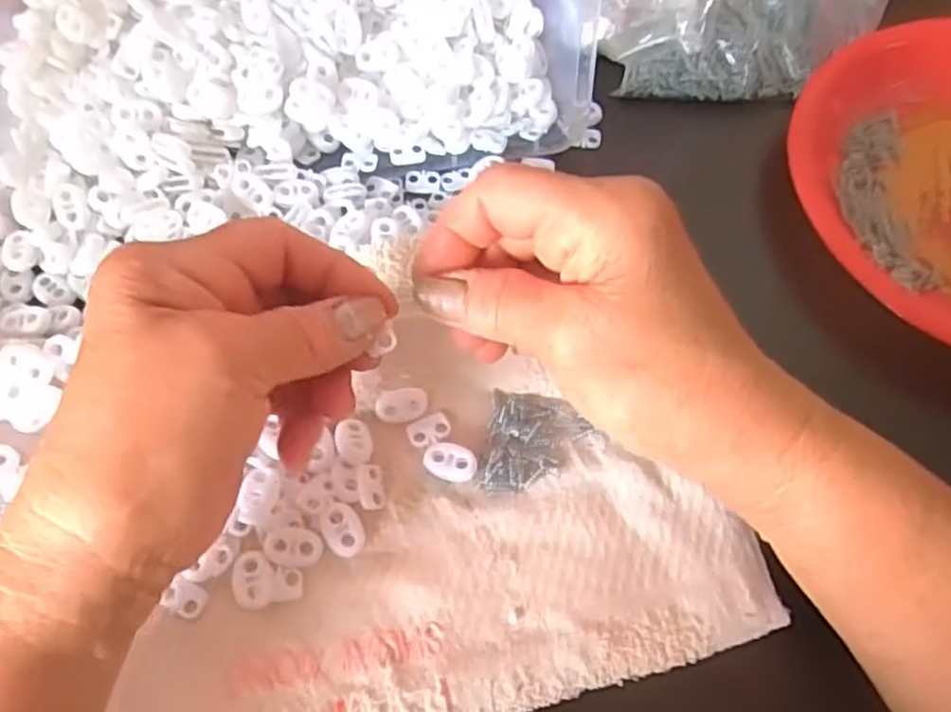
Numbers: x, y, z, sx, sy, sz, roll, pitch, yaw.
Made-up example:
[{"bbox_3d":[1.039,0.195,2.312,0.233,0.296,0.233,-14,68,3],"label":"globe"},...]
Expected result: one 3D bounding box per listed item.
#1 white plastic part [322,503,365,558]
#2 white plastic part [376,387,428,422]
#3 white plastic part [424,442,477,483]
[{"bbox_3d":[-0.052,0.069,0.295,0.015,0.005,0.022,-17,64,-10],"label":"white plastic part"},{"bbox_3d":[-0.032,0.020,0.319,0.022,0.004,0.012,-16,63,-9],"label":"white plastic part"},{"bbox_3d":[-0.011,0.044,0.311,0.022,0.005,0.015,18,63,8],"label":"white plastic part"}]

